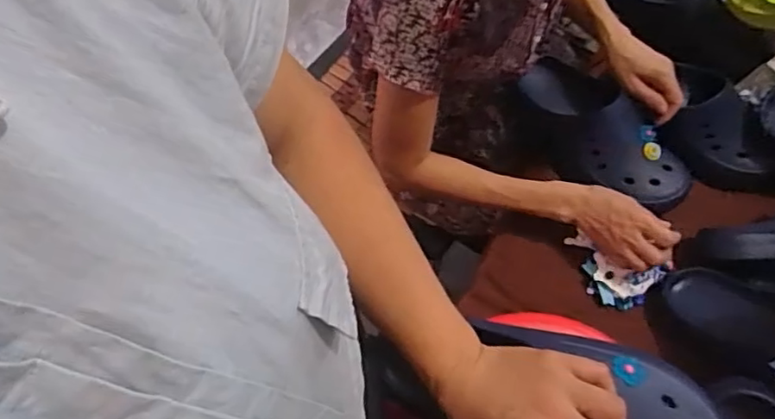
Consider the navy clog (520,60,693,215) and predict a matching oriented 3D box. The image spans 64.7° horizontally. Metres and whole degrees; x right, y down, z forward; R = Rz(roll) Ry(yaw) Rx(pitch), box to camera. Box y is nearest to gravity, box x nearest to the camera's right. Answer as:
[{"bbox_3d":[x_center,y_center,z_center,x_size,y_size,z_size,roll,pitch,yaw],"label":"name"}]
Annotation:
[{"bbox_3d":[0.284,-0.101,0.832,0.112,0.083,0.260,-36,72,-12],"label":"navy clog"}]

